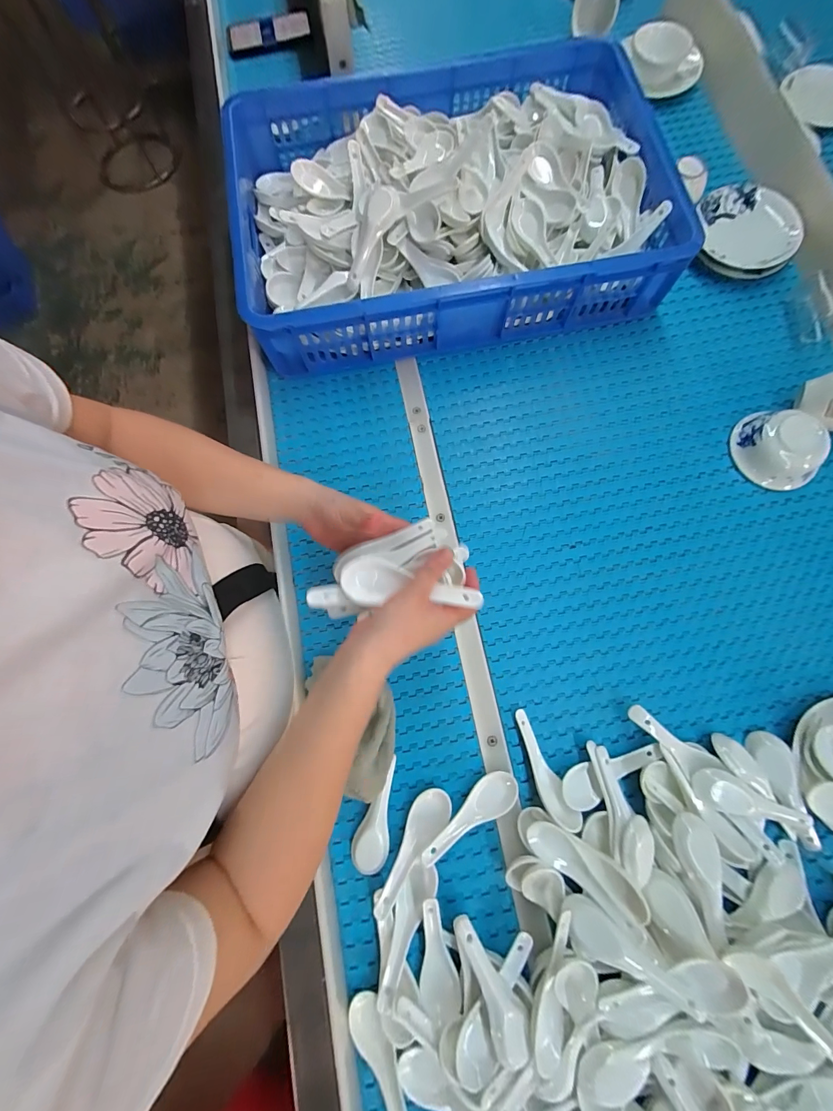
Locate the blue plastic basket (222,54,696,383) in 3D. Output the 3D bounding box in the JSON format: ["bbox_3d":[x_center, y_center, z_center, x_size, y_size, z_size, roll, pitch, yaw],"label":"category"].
[{"bbox_3d":[0.047,-0.515,0.544,0.583,0.118,0.418,-9,77,0],"label":"blue plastic basket"}]

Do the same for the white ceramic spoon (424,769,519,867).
[{"bbox_3d":[0.060,0.283,0.402,0.119,0.037,0.034,-36,79,-6],"label":"white ceramic spoon"}]

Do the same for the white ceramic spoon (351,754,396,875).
[{"bbox_3d":[-0.043,0.289,0.411,0.038,0.022,0.115,13,78,5],"label":"white ceramic spoon"}]

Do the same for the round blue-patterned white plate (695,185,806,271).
[{"bbox_3d":[0.493,-0.491,0.563,0.147,0.039,0.136,0,77,2],"label":"round blue-patterned white plate"}]

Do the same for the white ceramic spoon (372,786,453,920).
[{"bbox_3d":[-0.007,0.307,0.398,0.034,0.040,0.119,39,81,9],"label":"white ceramic spoon"}]

